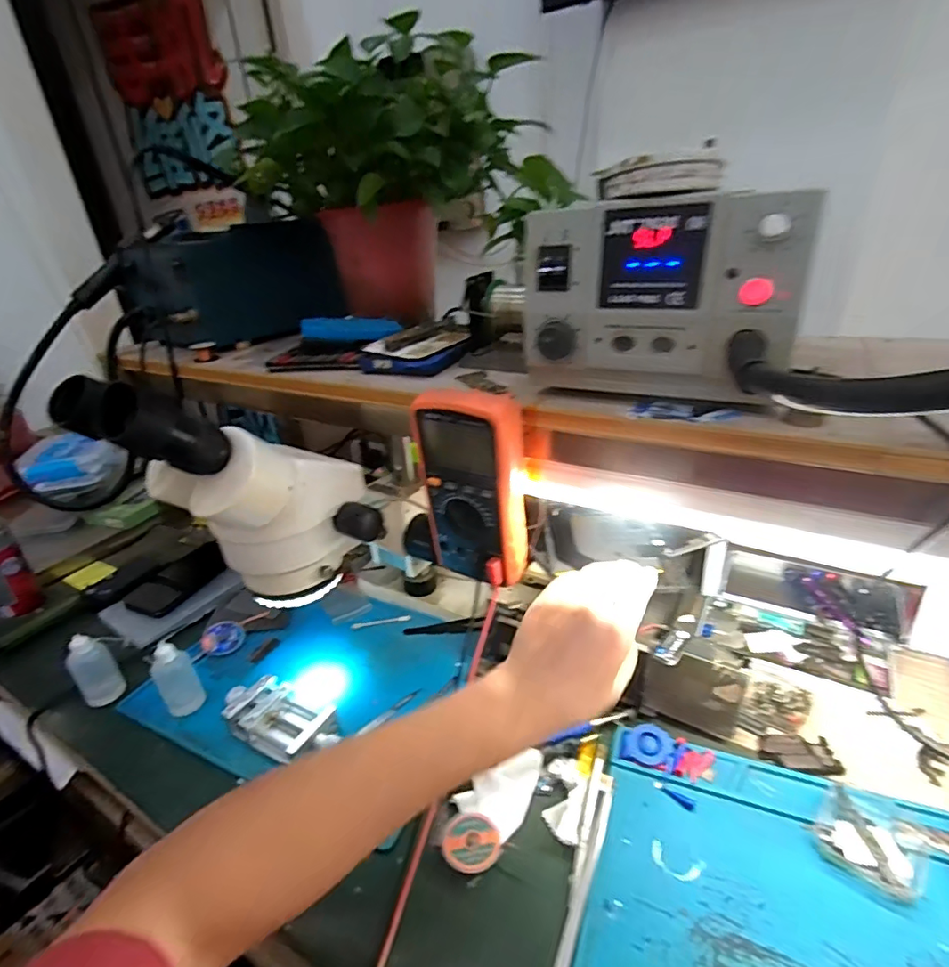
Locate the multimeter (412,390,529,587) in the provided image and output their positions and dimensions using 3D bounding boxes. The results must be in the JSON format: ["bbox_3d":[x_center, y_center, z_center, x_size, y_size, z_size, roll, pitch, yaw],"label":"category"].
[{"bbox_3d":[-0.001,0.005,0.456,0.090,0.171,0.049,12,32,32],"label":"multimeter"}]

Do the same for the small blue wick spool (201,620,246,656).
[{"bbox_3d":[-0.302,0.187,0.624,0.045,0.010,0.045,4,45,-4],"label":"small blue wick spool"}]

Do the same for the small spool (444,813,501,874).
[{"bbox_3d":[-0.001,0.280,0.406,0.041,0.010,0.043,-4,27,2],"label":"small spool"}]

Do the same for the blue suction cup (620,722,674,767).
[{"bbox_3d":[0.154,0.232,0.463,0.040,0.008,0.039,8,30,24],"label":"blue suction cup"}]

